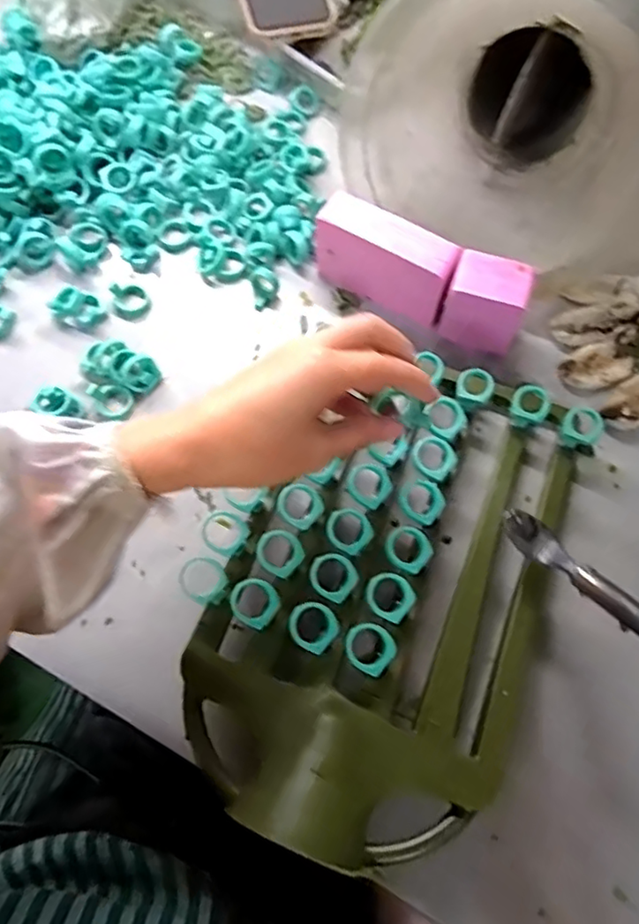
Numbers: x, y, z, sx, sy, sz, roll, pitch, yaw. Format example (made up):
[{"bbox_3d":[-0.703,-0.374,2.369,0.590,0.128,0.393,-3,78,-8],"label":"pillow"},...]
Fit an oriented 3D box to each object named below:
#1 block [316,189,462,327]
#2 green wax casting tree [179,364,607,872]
[{"bbox_3d":[0.051,-0.156,0.464,0.111,0.065,0.038,28,73,7],"label":"block"},{"bbox_3d":[0.037,0.067,0.388,0.222,0.051,0.318,24,72,5],"label":"green wax casting tree"}]

